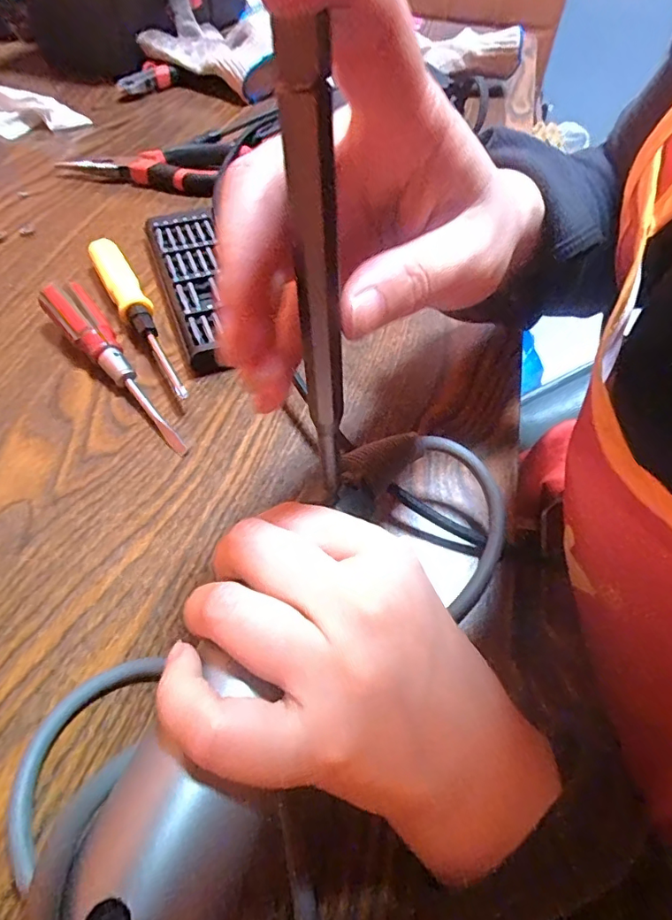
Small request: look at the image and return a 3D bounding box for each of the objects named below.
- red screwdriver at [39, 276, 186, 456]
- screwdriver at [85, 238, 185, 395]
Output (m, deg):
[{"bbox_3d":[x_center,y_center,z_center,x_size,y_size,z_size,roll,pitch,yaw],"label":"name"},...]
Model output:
[{"bbox_3d":[-0.124,-0.052,0.280,0.024,0.027,0.131,-30,59,-22],"label":"red screwdriver"},{"bbox_3d":[-0.123,-0.091,0.315,0.020,0.017,0.148,-24,57,-19],"label":"screwdriver"}]

